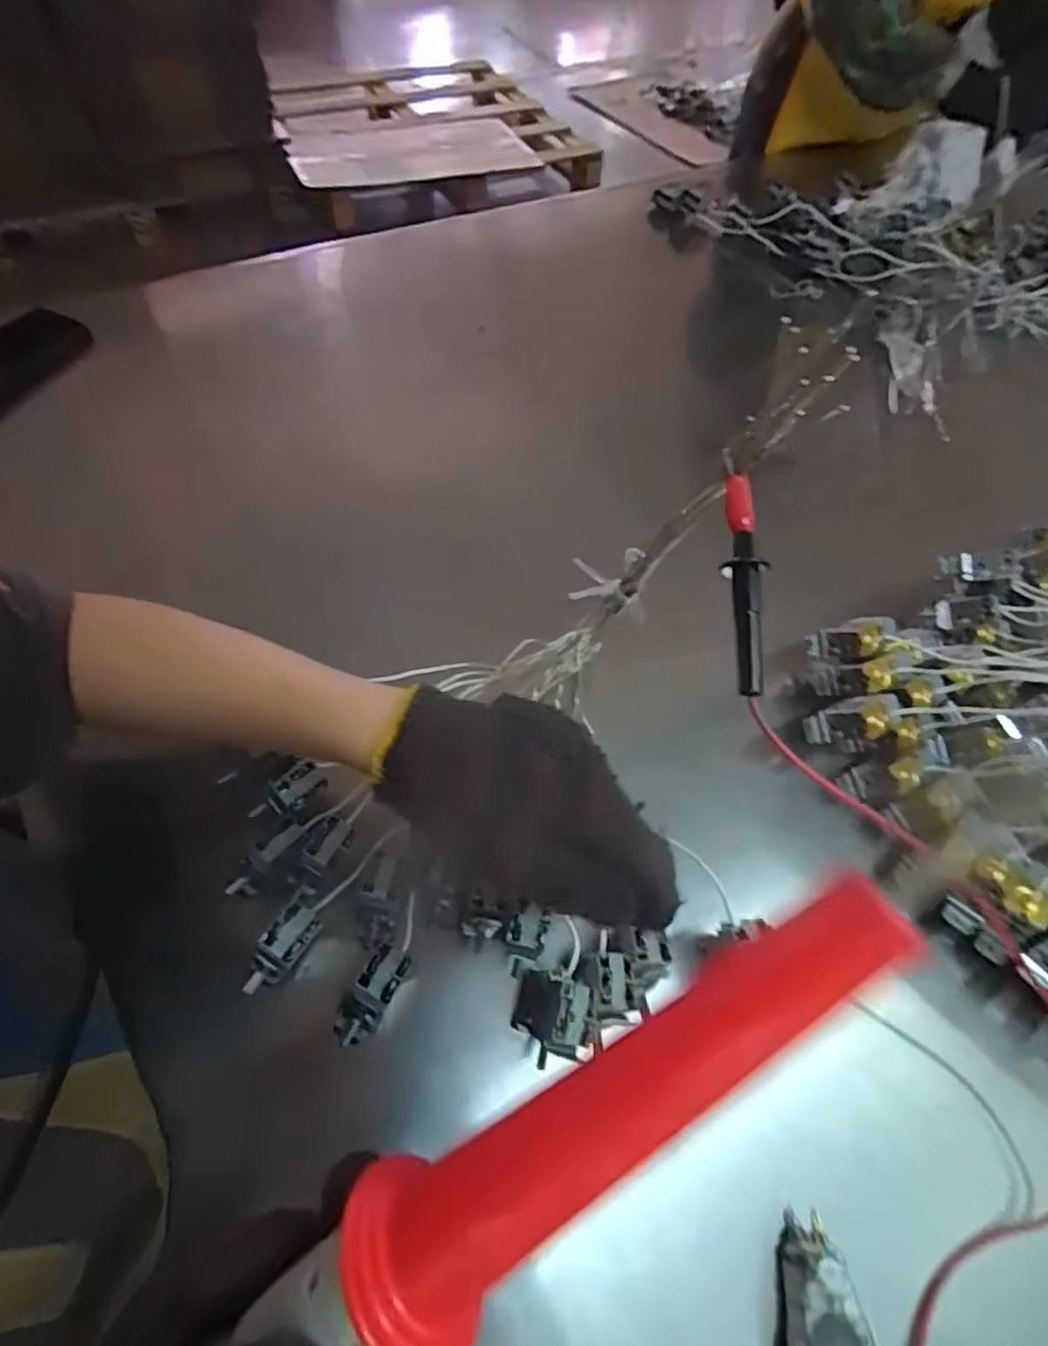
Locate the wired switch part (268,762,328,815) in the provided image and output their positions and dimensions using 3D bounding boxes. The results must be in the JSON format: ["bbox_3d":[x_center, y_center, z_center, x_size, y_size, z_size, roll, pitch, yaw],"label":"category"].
[{"bbox_3d":[-0.146,0.074,0.407,0.022,0.012,0.034,42,63,19],"label":"wired switch part"}]

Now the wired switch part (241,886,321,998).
[{"bbox_3d":[-0.136,0.154,0.361,0.022,0.014,0.054,29,60,12],"label":"wired switch part"}]

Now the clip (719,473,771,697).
[{"bbox_3d":[0.120,-0.051,0.349,0.022,0.019,0.124,-1,82,-4],"label":"clip"}]

